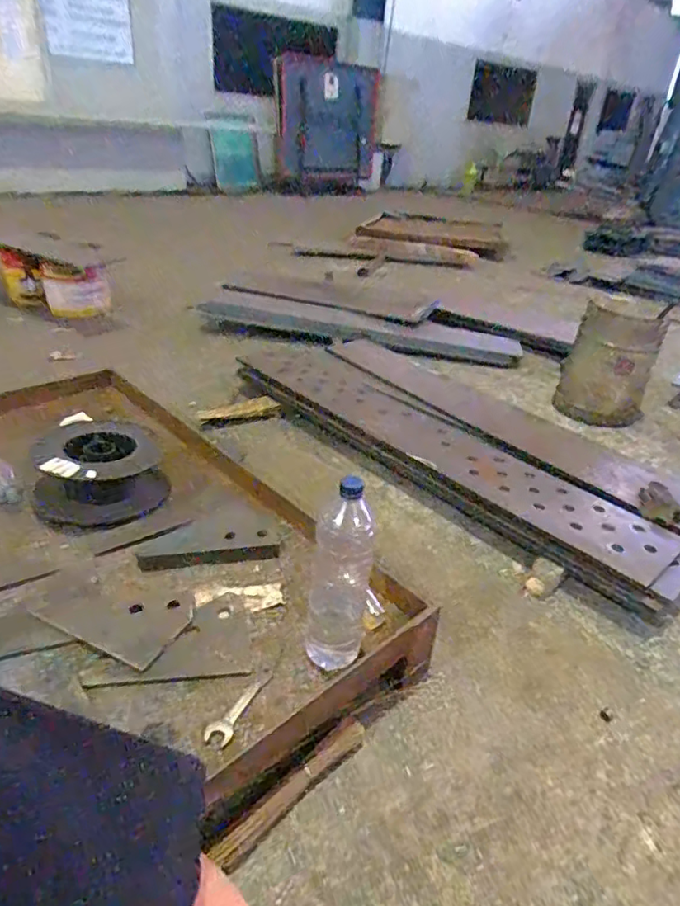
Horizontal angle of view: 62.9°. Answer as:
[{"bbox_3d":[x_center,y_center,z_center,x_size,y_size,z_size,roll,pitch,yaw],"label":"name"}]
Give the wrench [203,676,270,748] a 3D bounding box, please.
[{"bbox_3d":[-0.149,0.371,0.815,0.037,0.011,0.126,17,33,19],"label":"wrench"}]

